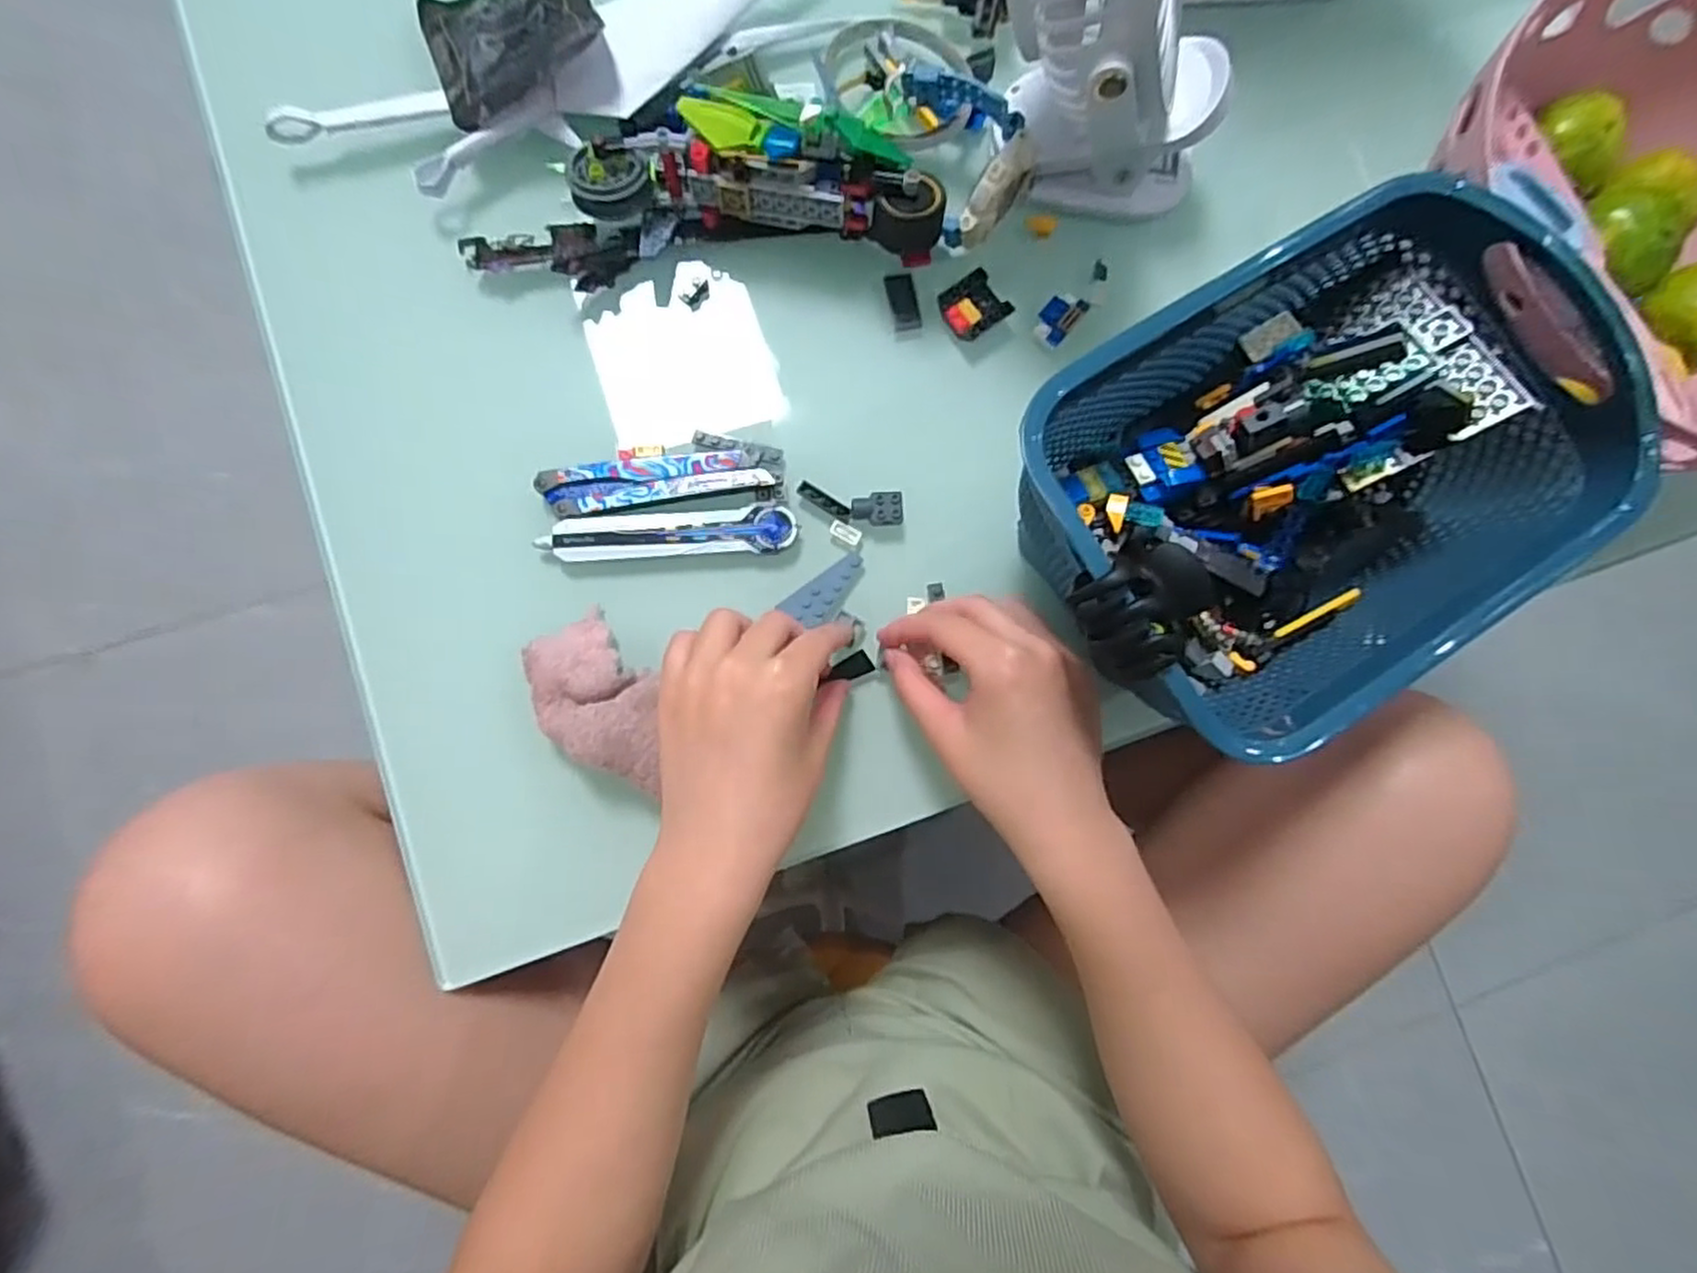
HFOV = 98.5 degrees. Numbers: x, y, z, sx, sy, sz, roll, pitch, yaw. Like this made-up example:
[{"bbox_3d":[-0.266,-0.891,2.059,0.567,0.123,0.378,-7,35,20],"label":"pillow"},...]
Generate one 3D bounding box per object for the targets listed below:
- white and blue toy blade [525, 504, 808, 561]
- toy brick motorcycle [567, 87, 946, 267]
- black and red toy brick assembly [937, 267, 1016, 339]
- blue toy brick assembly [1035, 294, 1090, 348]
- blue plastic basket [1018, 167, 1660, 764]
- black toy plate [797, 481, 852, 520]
[{"bbox_3d":[-0.089,-0.051,0.369,0.124,0.011,0.023,-5,83,-5],"label":"white and blue toy blade"},{"bbox_3d":[-0.043,-0.236,0.371,0.181,0.066,0.052,7,82,-4],"label":"toy brick motorcycle"},{"bbox_3d":[0.068,-0.181,0.403,0.032,0.010,0.032,-34,86,-8],"label":"black and red toy brick assembly"},{"bbox_3d":[0.117,-0.177,0.405,0.019,0.005,0.033,40,81,1],"label":"blue toy brick assembly"},{"bbox_3d":[0.194,-0.065,0.334,0.251,0.113,0.164,-30,86,-8],"label":"blue plastic basket"},{"bbox_3d":[-0.012,-0.071,0.384,0.030,0.006,0.009,29,81,0],"label":"black toy plate"}]

